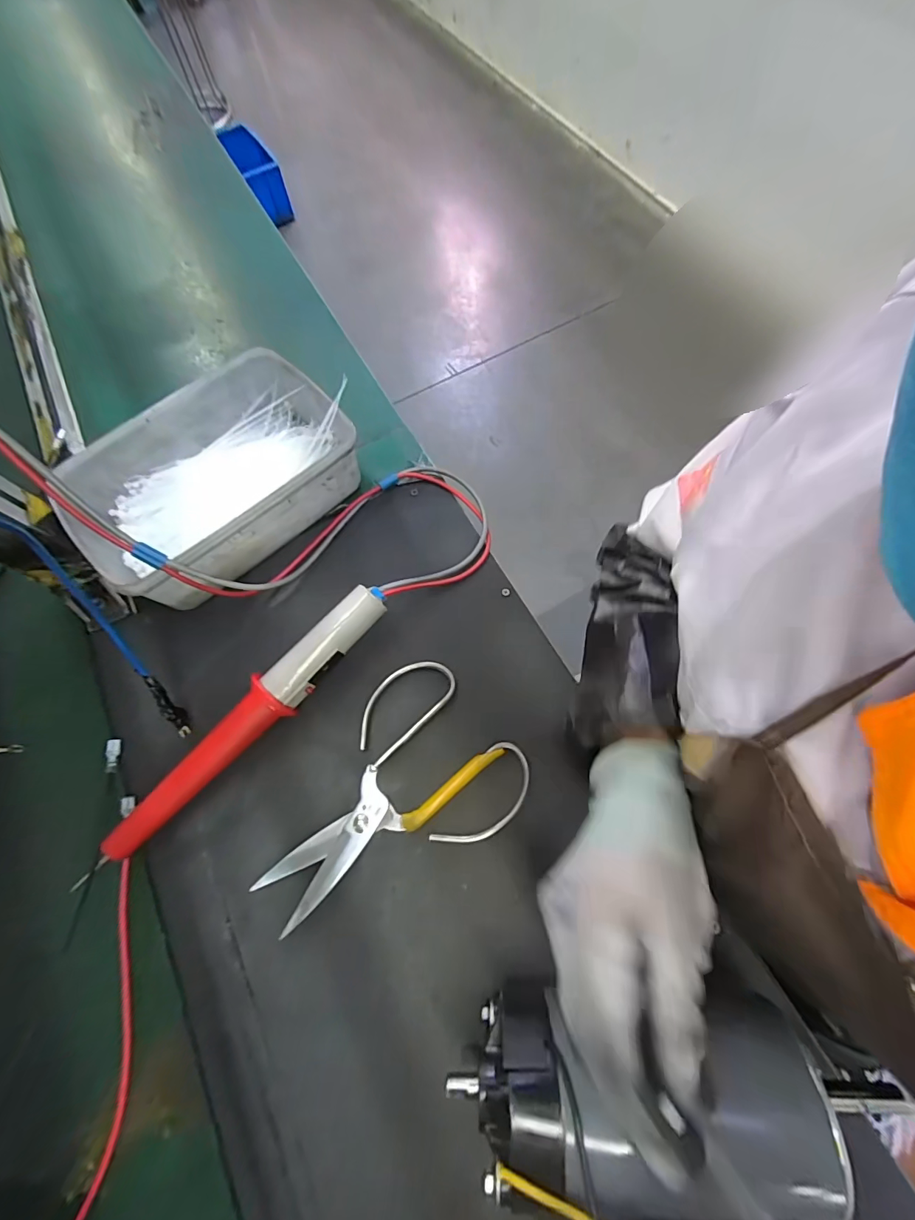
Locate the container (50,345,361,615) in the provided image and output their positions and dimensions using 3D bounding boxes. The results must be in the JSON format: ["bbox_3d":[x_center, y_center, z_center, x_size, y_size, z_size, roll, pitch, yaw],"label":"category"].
[{"bbox_3d":[-0.208,-0.116,0.387,0.222,0.072,0.155,-43,73,-13],"label":"container"}]

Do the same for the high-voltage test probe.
[{"bbox_3d":[-0.150,0.080,0.326,0.033,0.038,0.253,40,76,16],"label":"high-voltage test probe"}]

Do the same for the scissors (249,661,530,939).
[{"bbox_3d":[-0.053,0.137,0.315,0.189,0.007,0.137,-40,73,-12],"label":"scissors"}]

